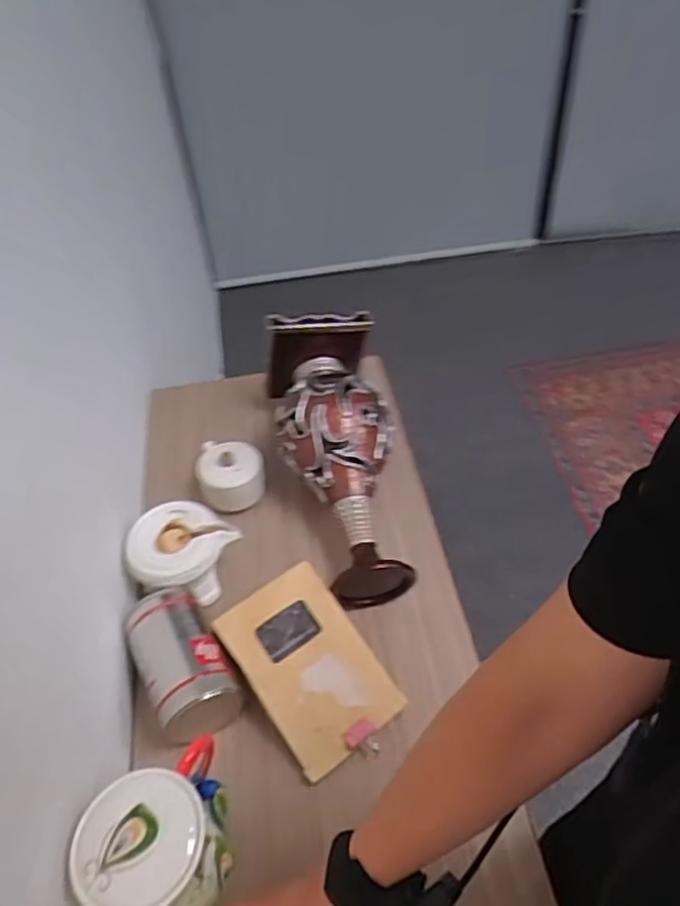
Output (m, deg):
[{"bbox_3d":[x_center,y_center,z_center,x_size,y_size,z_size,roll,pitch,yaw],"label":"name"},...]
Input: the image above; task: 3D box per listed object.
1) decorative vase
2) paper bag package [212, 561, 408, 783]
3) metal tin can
[{"bbox_3d":[0.000,-0.013,0.871,0.151,0.119,0.380,-11,64,-6],"label":"decorative vase"},{"bbox_3d":[-0.033,0.231,0.722,0.129,0.030,0.194,-30,75,-21],"label":"paper bag package"},{"bbox_3d":[-0.177,0.228,0.728,0.085,0.079,0.148,-25,50,-19],"label":"metal tin can"}]

